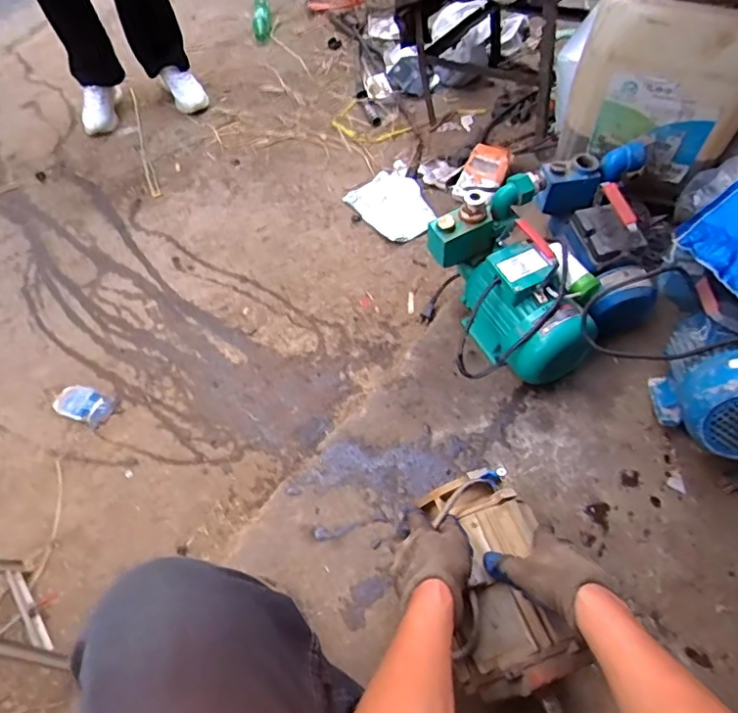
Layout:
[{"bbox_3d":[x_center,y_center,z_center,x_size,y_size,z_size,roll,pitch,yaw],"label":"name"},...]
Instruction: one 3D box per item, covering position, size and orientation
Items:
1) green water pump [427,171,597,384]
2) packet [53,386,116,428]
[{"bbox_3d":[0.248,-0.103,0.924,0.187,0.226,0.269,-26,63,-12],"label":"green water pump"},{"bbox_3d":[-0.593,0.102,1.159,0.133,0.011,0.070,19,59,15],"label":"packet"}]

